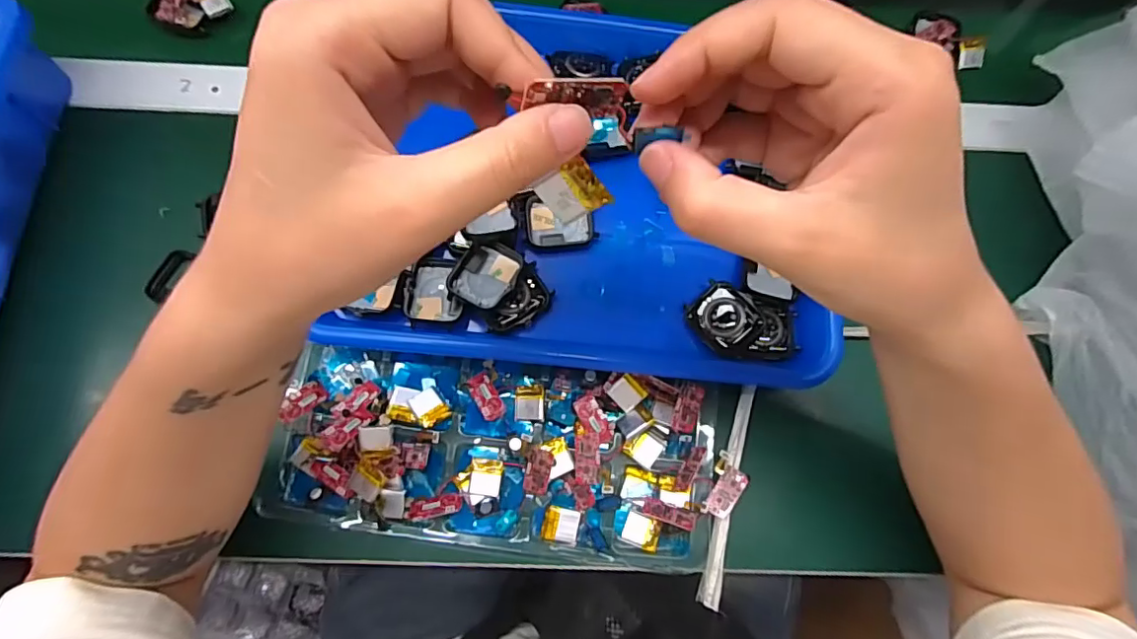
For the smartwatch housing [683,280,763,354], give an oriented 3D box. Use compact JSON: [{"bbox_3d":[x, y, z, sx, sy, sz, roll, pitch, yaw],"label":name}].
[{"bbox_3d":[0.093,-0.001,0.332,0.038,0.008,0.036,44,96,13],"label":"smartwatch housing"}]

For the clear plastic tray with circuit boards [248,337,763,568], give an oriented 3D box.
[{"bbox_3d":[-0.037,0.078,0.325,0.258,0.024,0.105,7,73,0],"label":"clear plastic tray with circuit boards"}]

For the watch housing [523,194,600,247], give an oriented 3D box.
[{"bbox_3d":[-0.005,-0.062,0.351,0.043,0.013,0.030,-3,73,-3],"label":"watch housing"}]

